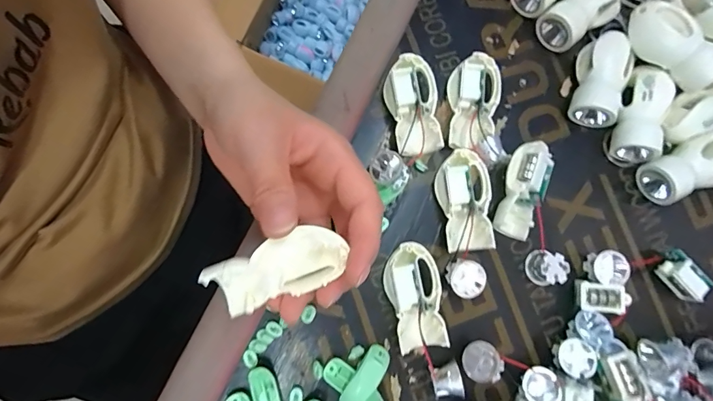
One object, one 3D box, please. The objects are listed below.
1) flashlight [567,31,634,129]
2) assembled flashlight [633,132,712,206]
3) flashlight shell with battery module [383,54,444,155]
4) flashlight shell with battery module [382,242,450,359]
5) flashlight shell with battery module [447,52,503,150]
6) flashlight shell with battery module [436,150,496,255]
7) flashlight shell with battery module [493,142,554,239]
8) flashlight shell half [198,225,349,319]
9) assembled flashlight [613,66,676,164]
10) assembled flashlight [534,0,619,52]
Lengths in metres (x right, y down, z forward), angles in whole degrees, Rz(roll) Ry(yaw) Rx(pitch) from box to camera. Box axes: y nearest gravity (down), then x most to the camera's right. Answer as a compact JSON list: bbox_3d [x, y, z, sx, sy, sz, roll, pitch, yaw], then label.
[{"bbox_3d":[0.173,-0.086,0.291,0.030,0.026,0.064,19,80,-2],"label":"flashlight"},{"bbox_3d":[0.232,-0.022,0.287,0.060,0.031,0.034,-21,84,-8],"label":"assembled flashlight"},{"bbox_3d":[0.040,-0.065,0.277,0.035,0.023,0.063,-9,83,-7],"label":"flashlight shell with battery module"},{"bbox_3d":[0.038,0.061,0.260,0.033,0.018,0.066,-10,92,-2],"label":"flashlight shell with battery module"},{"bbox_3d":[0.081,-0.066,0.283,0.035,0.025,0.066,4,81,-5],"label":"flashlight shell with battery module"},{"bbox_3d":[0.073,0.000,0.272,0.034,0.024,0.064,-4,82,-6],"label":"flashlight shell with battery module"},{"bbox_3d":[0.112,-0.008,0.272,0.028,0.018,0.066,16,94,3],"label":"flashlight shell with battery module"},{"bbox_3d":[-0.037,0.032,0.193,0.062,0.021,0.027,-19,80,-3],"label":"flashlight shell half"},{"bbox_3d":[0.199,-0.061,0.287,0.028,0.034,0.062,11,81,-4],"label":"assembled flashlight"},{"bbox_3d":[0.162,-0.134,0.296,0.056,0.028,0.029,-35,86,-9],"label":"assembled flashlight"}]

